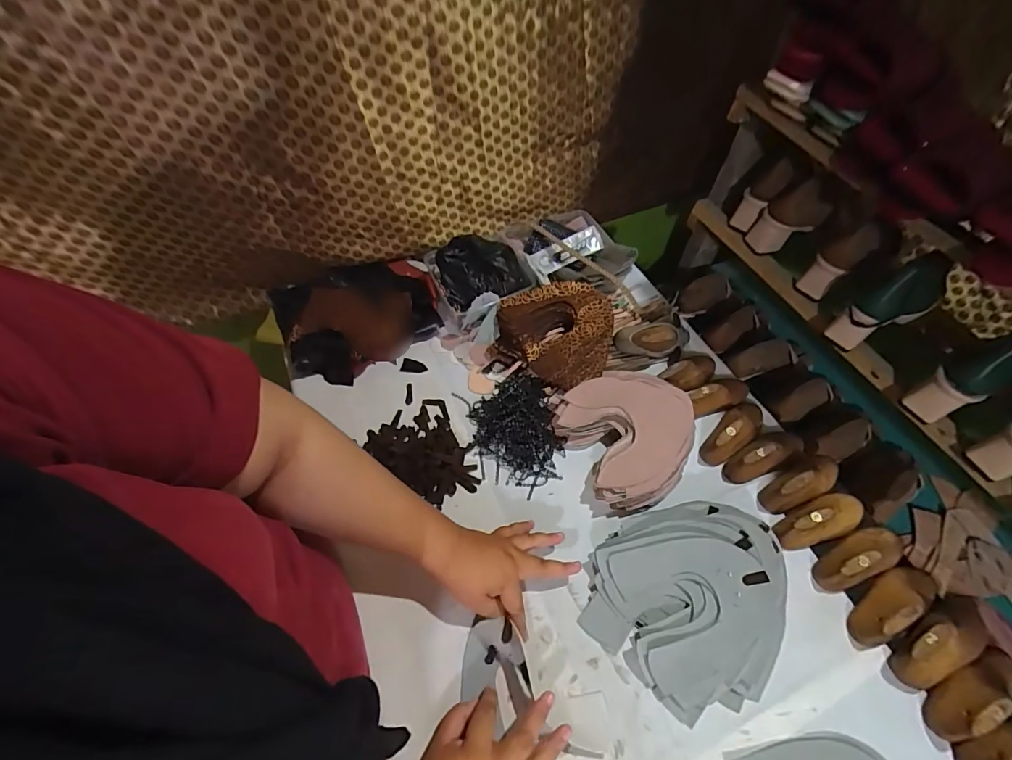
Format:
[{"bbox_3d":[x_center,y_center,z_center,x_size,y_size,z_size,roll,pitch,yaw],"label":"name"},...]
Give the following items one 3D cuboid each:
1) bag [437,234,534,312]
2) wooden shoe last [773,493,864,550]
[{"bbox_3d":[-0.038,-0.193,0.786,0.156,0.080,0.135,-12,56,-11],"label":"bag"},{"bbox_3d":[0.425,0.190,0.603,0.148,0.061,0.053,-15,58,-14],"label":"wooden shoe last"}]

